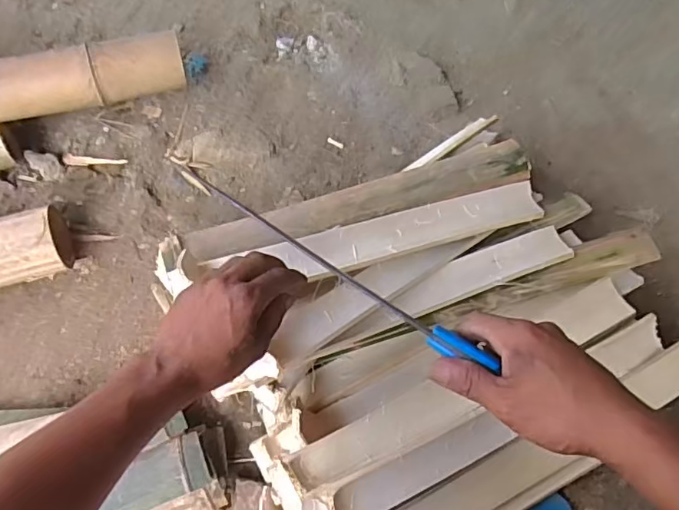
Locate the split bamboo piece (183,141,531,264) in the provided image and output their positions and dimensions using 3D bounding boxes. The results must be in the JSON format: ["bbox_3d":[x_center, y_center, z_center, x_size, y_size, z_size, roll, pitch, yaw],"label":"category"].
[{"bbox_3d":[0.036,-0.063,0.658,0.427,0.019,0.051,-17,66,-13],"label":"split bamboo piece"}]

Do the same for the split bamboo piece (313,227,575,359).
[{"bbox_3d":[0.129,0.036,0.642,0.334,0.014,0.056,-20,48,-18],"label":"split bamboo piece"}]

